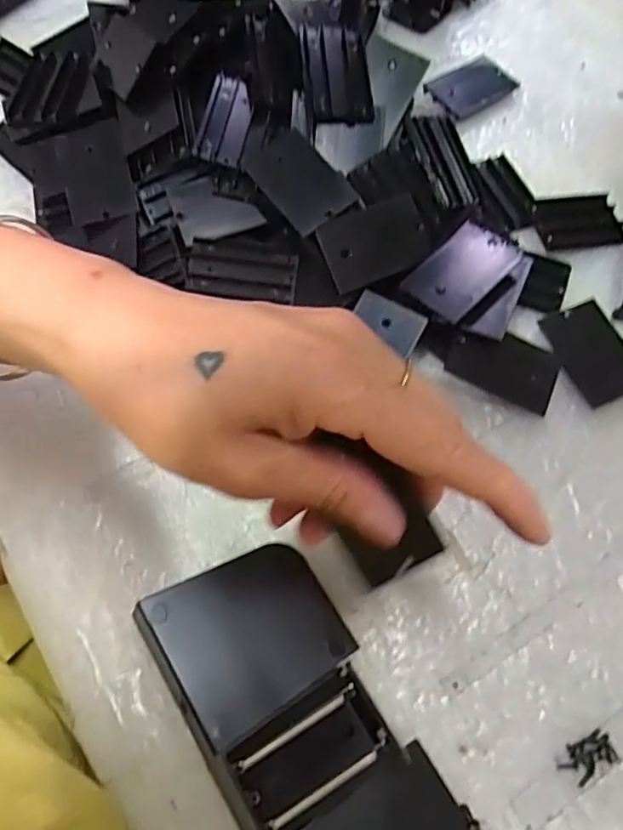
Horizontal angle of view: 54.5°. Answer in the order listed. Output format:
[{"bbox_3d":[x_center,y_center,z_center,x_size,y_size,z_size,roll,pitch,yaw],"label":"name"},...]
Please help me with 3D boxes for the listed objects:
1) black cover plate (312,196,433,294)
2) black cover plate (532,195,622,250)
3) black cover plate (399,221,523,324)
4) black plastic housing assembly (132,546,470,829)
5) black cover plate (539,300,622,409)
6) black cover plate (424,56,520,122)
[{"bbox_3d":[0.033,-0.088,0.311,0.054,0.006,0.035,-22,103,-3],"label":"black cover plate"},{"bbox_3d":[0.153,-0.111,0.347,0.051,0.008,0.034,-9,68,-5],"label":"black cover plate"},{"bbox_3d":[0.077,-0.074,0.307,0.035,0.005,0.060,42,74,15],"label":"black cover plate"},{"bbox_3d":[0.001,0.129,0.232,0.070,0.029,0.161,-30,71,-13],"label":"black plastic housing assembly"},{"bbox_3d":[0.147,-0.033,0.315,0.038,0.004,0.055,-18,69,-9],"label":"black cover plate"},{"bbox_3d":[0.103,-0.213,0.392,0.063,0.004,0.037,-36,76,-22],"label":"black cover plate"}]

